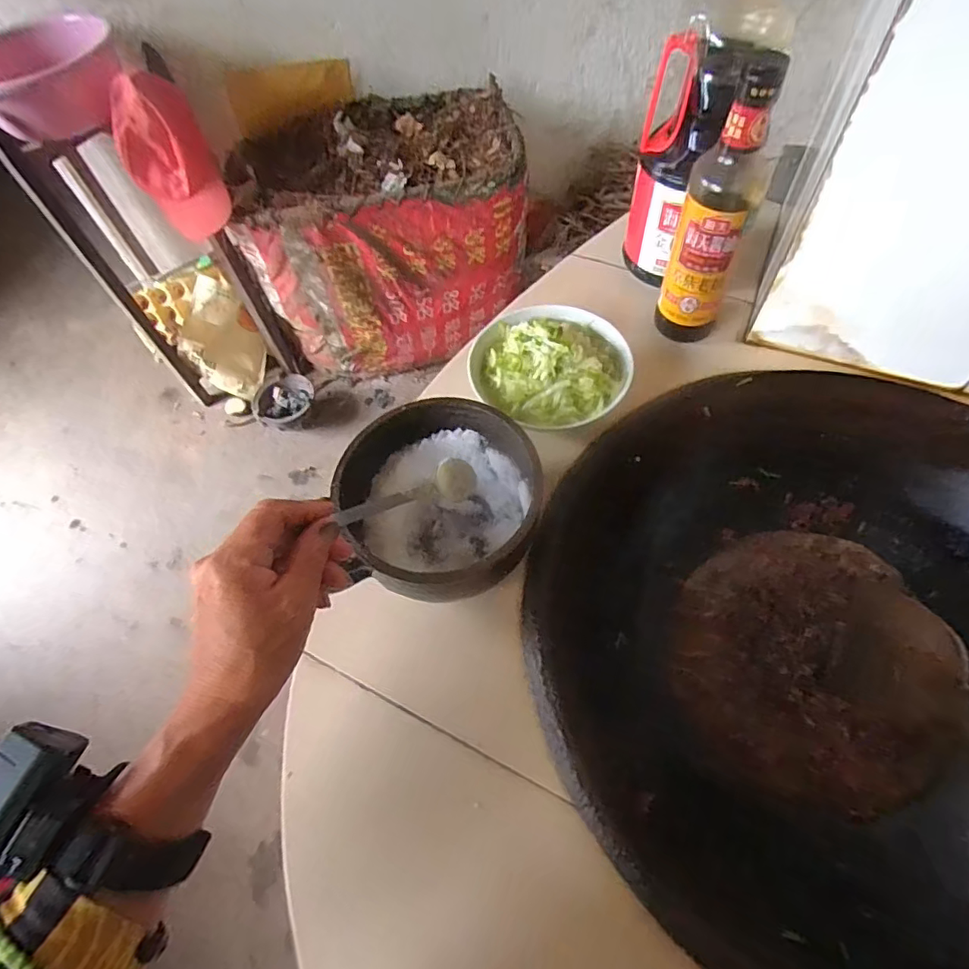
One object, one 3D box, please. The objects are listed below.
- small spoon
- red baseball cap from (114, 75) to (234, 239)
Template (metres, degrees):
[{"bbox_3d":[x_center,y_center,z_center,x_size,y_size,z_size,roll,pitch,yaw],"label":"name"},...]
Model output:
[{"bbox_3d":[-0.052,0.006,0.408,0.024,0.023,0.150,35,27,22],"label":"small spoon"},{"bbox_3d":[-0.626,-0.645,1.112,0.158,0.270,0.094,-30,62,-13],"label":"red baseball cap"}]

